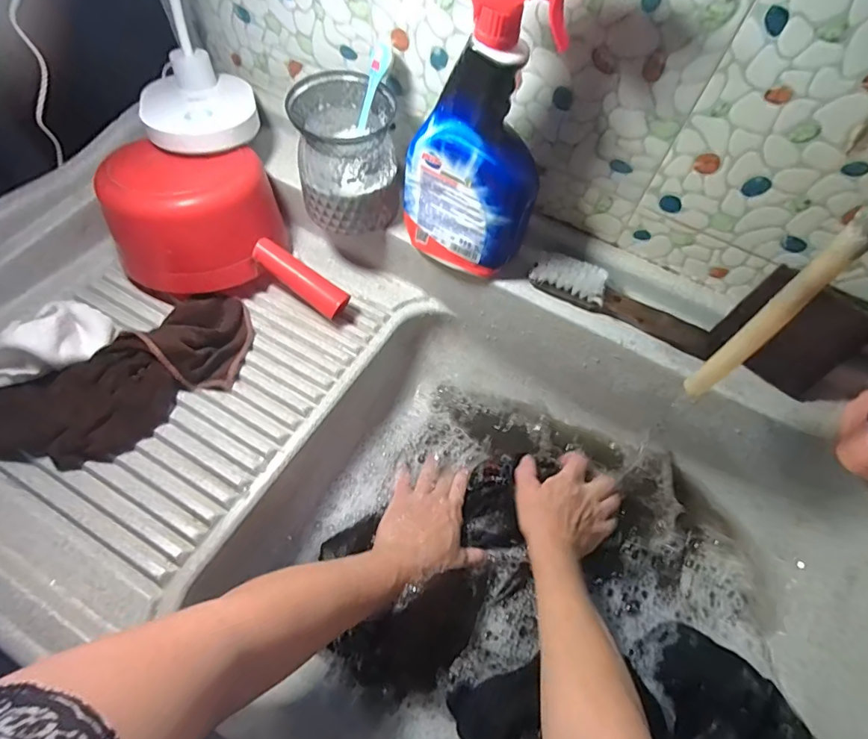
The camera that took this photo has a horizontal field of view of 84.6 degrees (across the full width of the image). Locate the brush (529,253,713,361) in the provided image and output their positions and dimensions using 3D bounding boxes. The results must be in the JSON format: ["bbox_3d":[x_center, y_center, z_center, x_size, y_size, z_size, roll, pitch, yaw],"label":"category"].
[{"bbox_3d":[0.193,-0.068,0.490,0.188,0.028,0.039,27,64,10],"label":"brush"}]

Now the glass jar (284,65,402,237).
[{"bbox_3d":[-0.088,-0.220,0.492,0.097,0.110,0.104,2,62,-3],"label":"glass jar"}]

